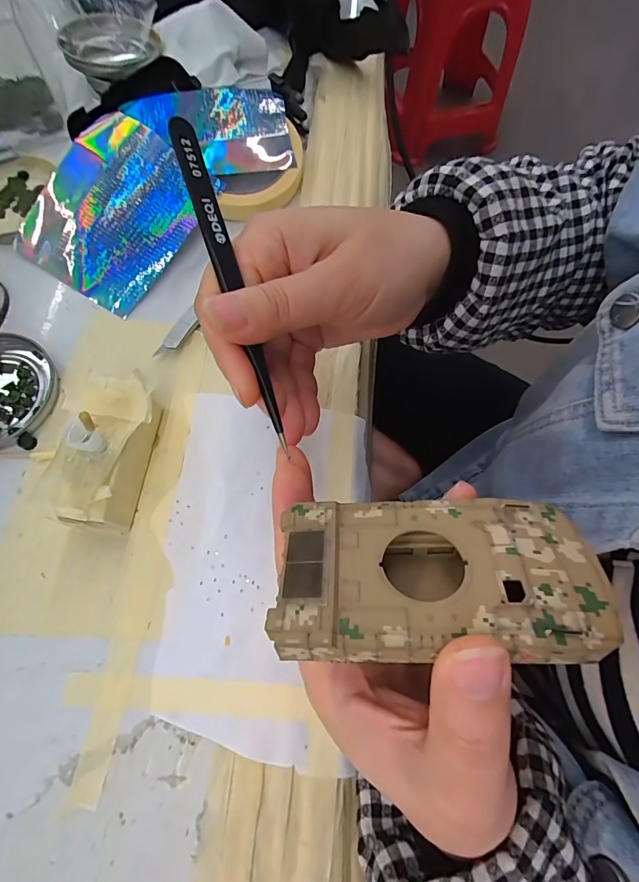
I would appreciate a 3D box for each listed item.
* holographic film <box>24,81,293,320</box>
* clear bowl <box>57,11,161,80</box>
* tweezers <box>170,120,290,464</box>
[{"bbox_3d":[-0.115,-0.198,0.297,0.115,0.033,0.213,42,75,13],"label":"holographic film"},{"bbox_3d":[-0.173,-0.329,0.335,0.064,0.021,0.074,11,71,4],"label":"clear bowl"},{"bbox_3d":[-0.034,-0.060,0.158,0.009,0.005,0.125,-18,96,-6],"label":"tweezers"}]

